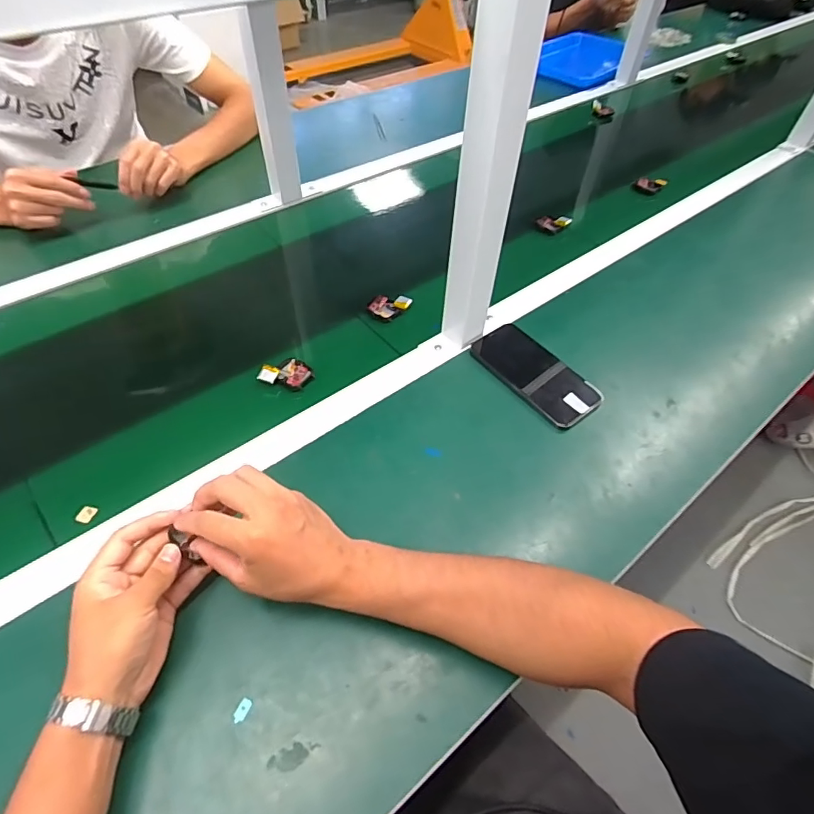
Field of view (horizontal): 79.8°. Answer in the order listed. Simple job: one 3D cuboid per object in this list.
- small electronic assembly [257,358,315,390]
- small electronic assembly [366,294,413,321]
[{"bbox_3d":[-0.143,-0.042,0.584,0.060,0.013,0.041,4,51,0],"label":"small electronic assembly"},{"bbox_3d":[-0.024,-0.137,0.664,0.057,0.014,0.039,5,51,2],"label":"small electronic assembly"}]

